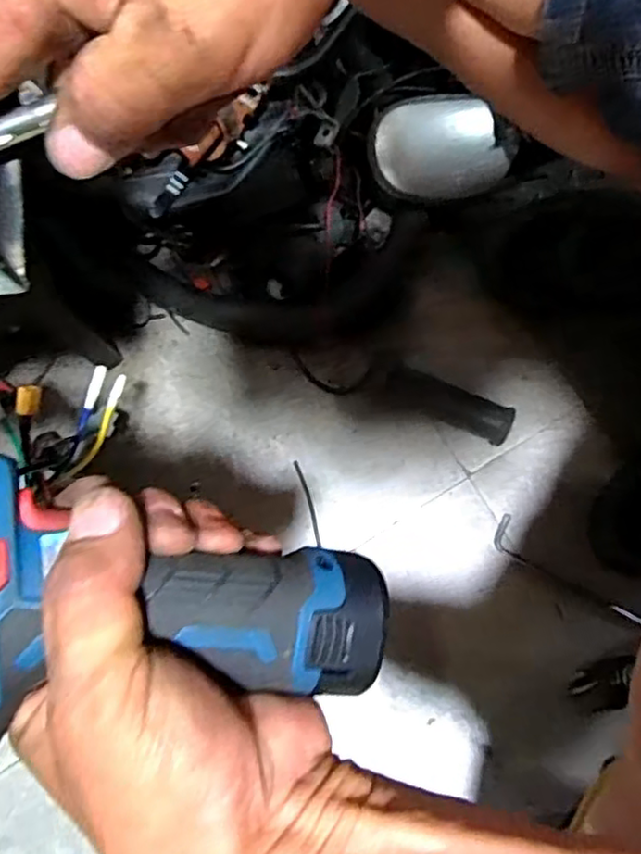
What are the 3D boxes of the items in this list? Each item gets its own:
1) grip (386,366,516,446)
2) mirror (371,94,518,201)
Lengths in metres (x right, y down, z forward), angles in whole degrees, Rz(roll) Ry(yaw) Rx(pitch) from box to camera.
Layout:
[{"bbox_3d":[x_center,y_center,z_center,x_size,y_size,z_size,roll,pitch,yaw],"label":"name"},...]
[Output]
[{"bbox_3d":[0.115,-0.021,0.597,0.118,0.038,0.041,25,80,3],"label":"grip"},{"bbox_3d":[0.106,-0.244,0.588,0.120,0.030,0.089,-10,98,-1],"label":"mirror"}]

